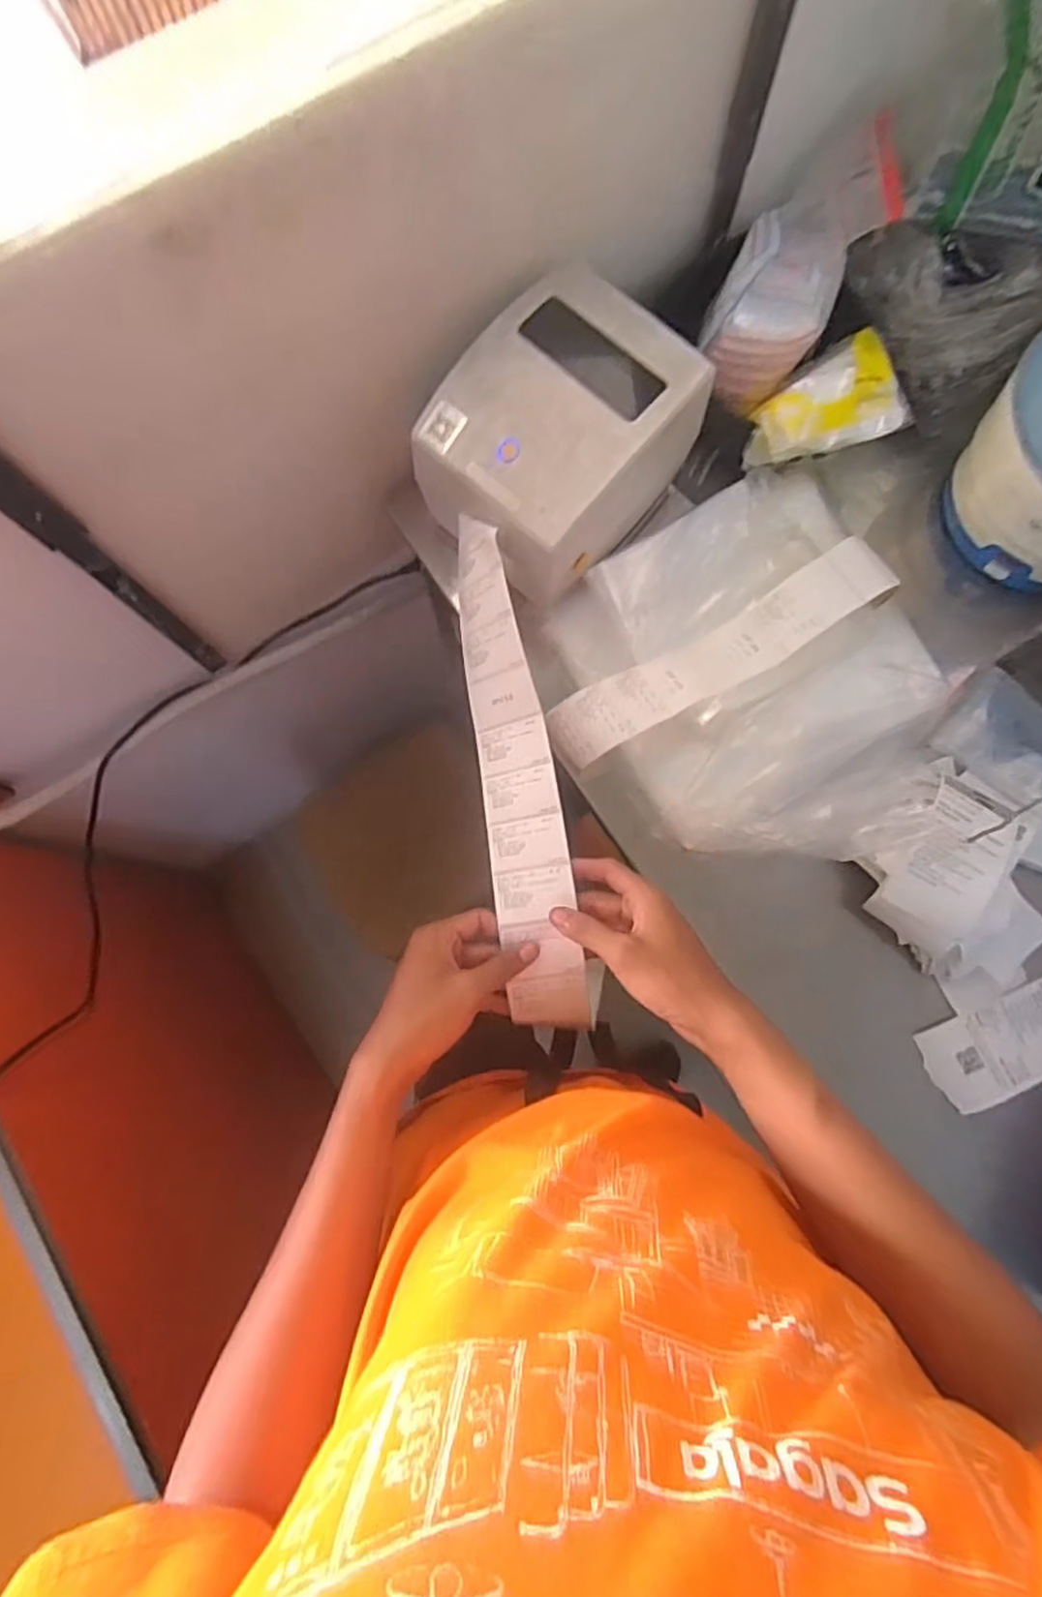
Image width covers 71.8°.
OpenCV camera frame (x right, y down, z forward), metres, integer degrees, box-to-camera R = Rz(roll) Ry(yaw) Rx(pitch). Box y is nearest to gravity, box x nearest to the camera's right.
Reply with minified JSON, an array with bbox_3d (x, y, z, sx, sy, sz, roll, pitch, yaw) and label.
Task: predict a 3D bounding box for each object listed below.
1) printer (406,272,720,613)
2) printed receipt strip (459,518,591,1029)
[{"bbox_3d":[0.037,-0.324,0.662,0.177,0.140,0.217,41,83,7],"label":"printer"},{"bbox_3d":[-0.006,-0.034,0.597,0.060,0.041,0.430,-9,77,-1],"label":"printed receipt strip"}]

